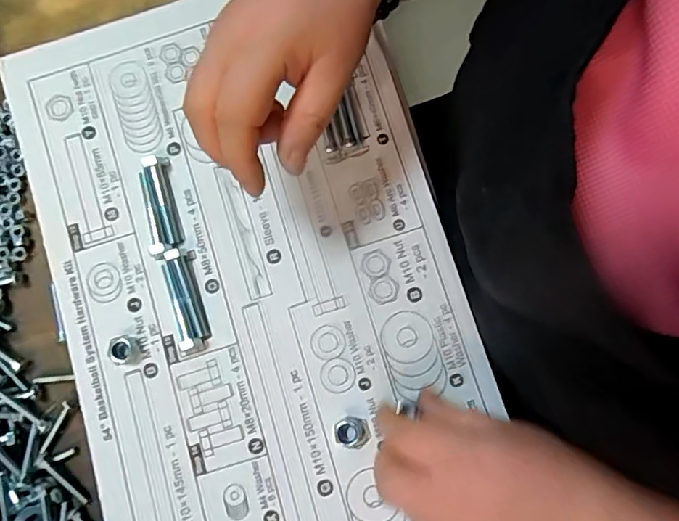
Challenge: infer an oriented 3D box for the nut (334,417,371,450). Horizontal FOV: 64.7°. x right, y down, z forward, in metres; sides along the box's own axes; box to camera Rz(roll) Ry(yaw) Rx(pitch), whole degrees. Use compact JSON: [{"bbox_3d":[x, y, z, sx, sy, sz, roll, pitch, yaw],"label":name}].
[{"bbox_3d":[0.007,0.098,0.306,0.020,0.009,0.017,5,82,4],"label":"nut"}]

